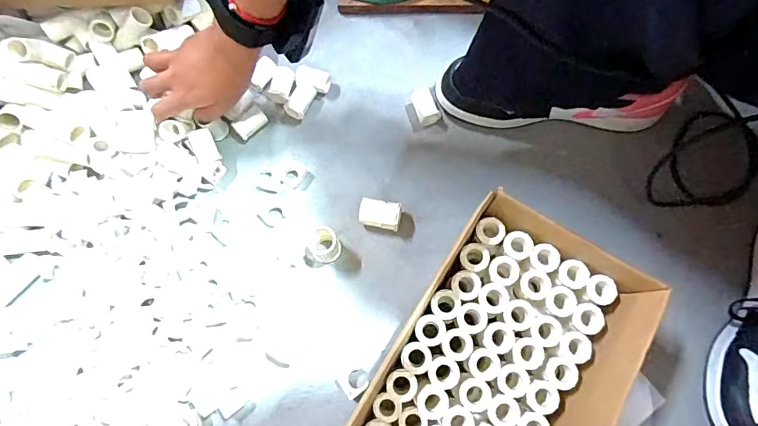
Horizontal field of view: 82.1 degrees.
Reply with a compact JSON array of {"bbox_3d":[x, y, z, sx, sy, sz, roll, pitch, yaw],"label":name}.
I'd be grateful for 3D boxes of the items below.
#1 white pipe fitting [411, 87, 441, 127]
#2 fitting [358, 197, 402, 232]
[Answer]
[{"bbox_3d":[0.053,-0.125,0.513,0.024,0.025,0.042,-19,75,-5],"label":"white pipe fitting"},{"bbox_3d":[0.000,0.002,0.475,0.044,0.028,0.028,12,75,3],"label":"fitting"}]

